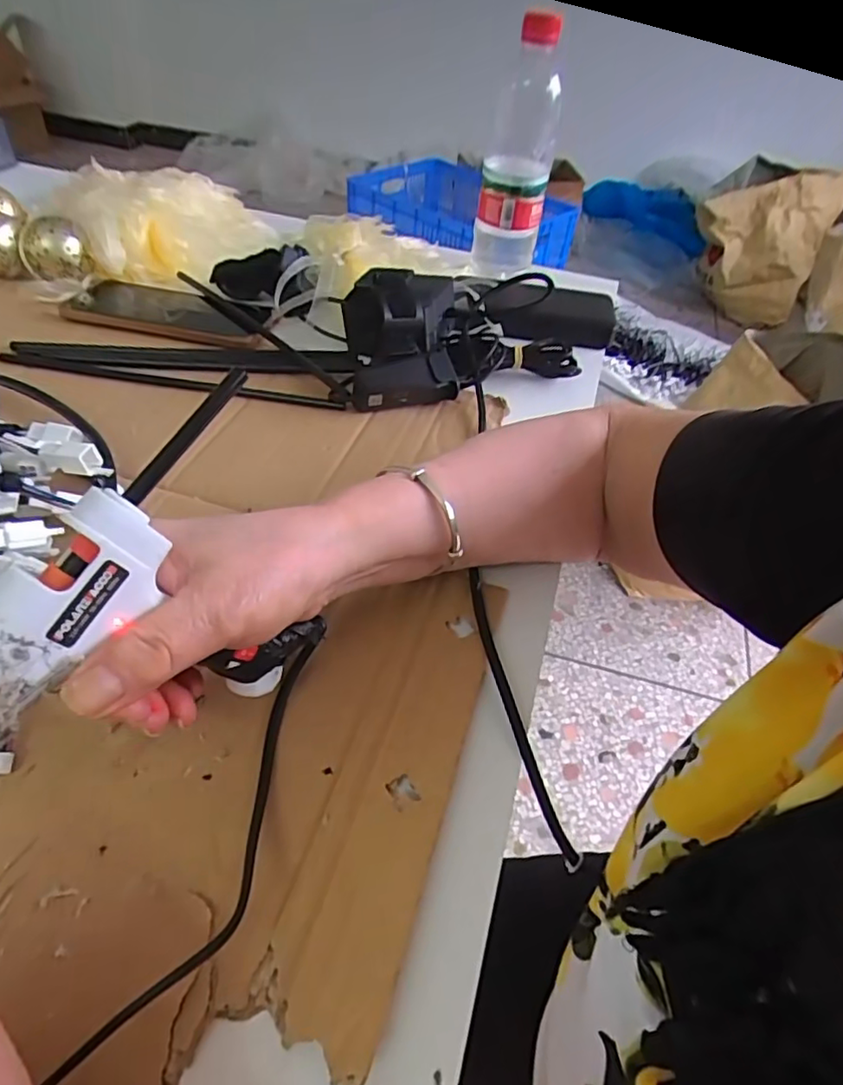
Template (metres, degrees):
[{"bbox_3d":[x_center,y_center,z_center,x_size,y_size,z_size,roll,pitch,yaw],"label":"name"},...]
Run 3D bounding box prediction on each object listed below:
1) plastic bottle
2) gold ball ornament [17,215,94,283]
[{"bbox_3d":[0.089,-0.351,0.556,0.063,0.200,0.060,9,47,3],"label":"plastic bottle"},{"bbox_3d":[-0.333,-0.269,0.541,0.052,0.046,0.062,-22,52,-24],"label":"gold ball ornament"}]

